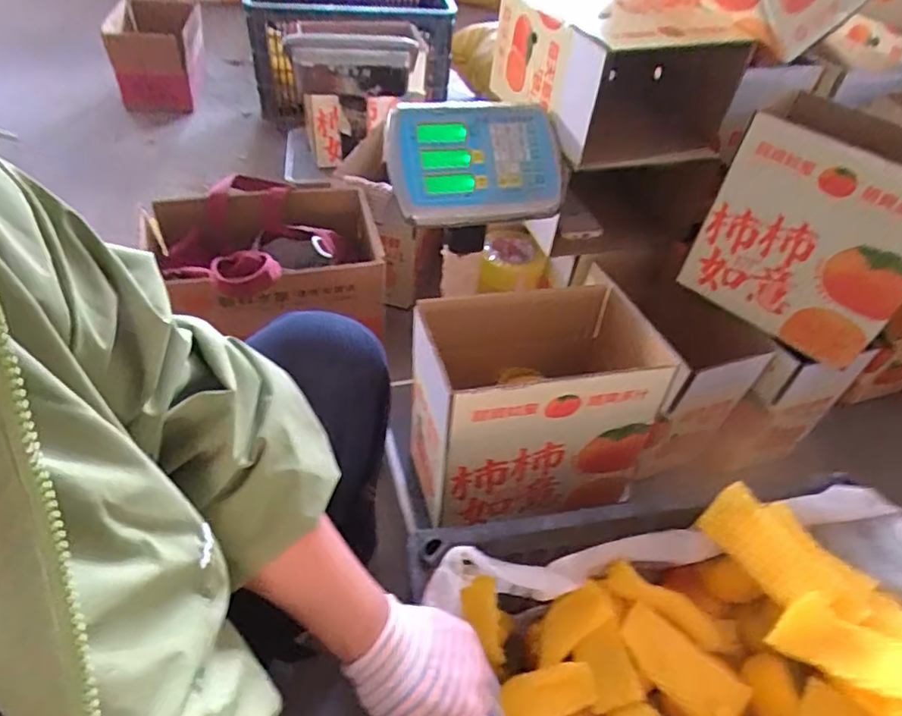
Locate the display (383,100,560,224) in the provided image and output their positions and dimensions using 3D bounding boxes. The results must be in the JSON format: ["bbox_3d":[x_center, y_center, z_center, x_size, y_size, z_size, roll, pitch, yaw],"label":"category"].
[{"bbox_3d":[0.039,-0.261,0.802,0.244,0.153,0.045,-5,22,-11],"label":"display"}]

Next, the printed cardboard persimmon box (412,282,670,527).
[{"bbox_3d":[0.099,0.062,0.745,0.281,0.244,0.171,-5,47,-12],"label":"printed cardboard persimmon box"}]

